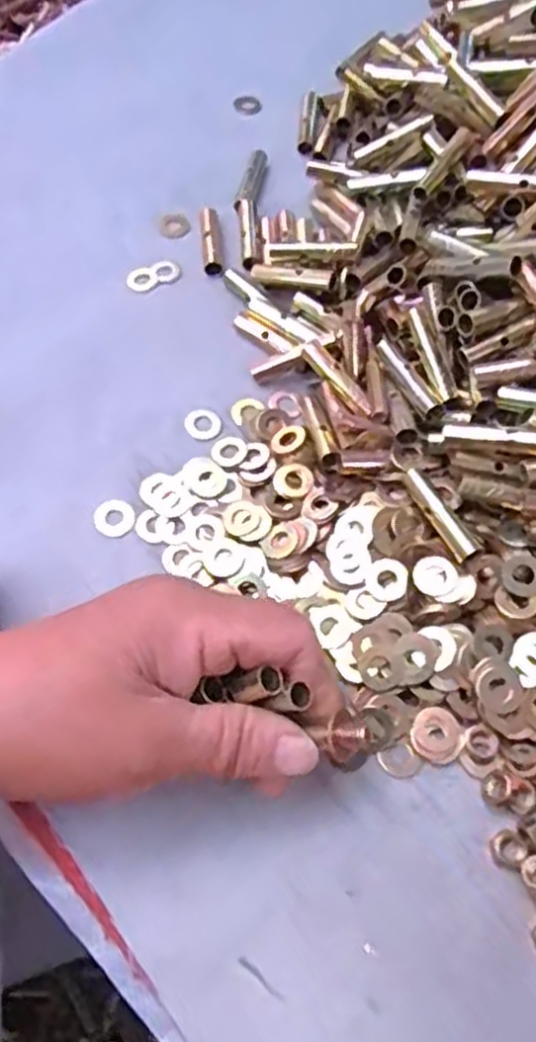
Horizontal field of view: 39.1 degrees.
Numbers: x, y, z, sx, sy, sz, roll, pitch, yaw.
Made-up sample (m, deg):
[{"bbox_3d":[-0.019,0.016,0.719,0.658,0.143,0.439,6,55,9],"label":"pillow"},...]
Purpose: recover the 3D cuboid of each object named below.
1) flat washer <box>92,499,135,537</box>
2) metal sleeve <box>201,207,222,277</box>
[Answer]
[{"bbox_3d":[-0.066,-0.002,0.323,0.017,0.004,0.017,0,63,0],"label":"flat washer"},{"bbox_3d":[-0.029,-0.146,0.394,0.009,0.008,0.045,-5,64,1],"label":"metal sleeve"}]

